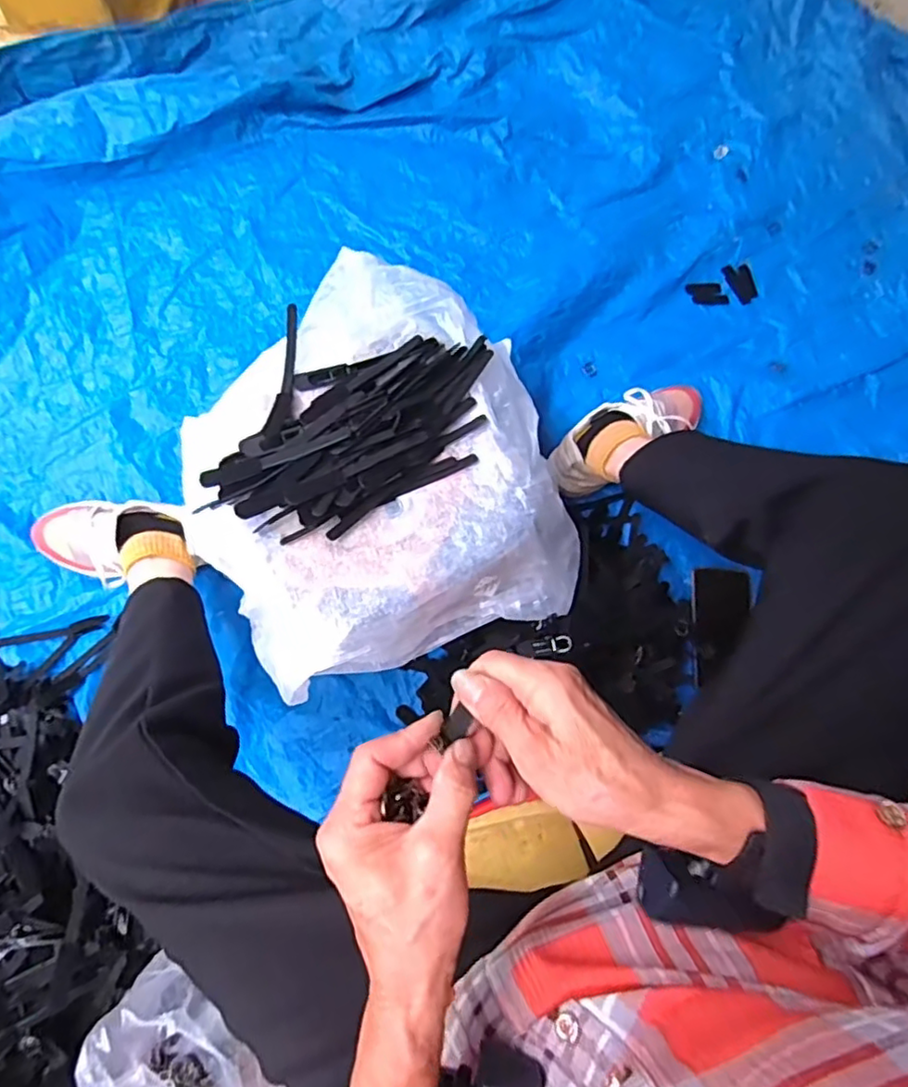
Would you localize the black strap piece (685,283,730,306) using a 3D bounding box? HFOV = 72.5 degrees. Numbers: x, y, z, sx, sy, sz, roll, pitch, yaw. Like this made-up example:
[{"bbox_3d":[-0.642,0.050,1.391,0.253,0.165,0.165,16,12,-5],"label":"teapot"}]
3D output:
[{"bbox_3d":[0.392,-0.385,0.952,0.065,0.006,0.034,2,74,0],"label":"black strap piece"}]

